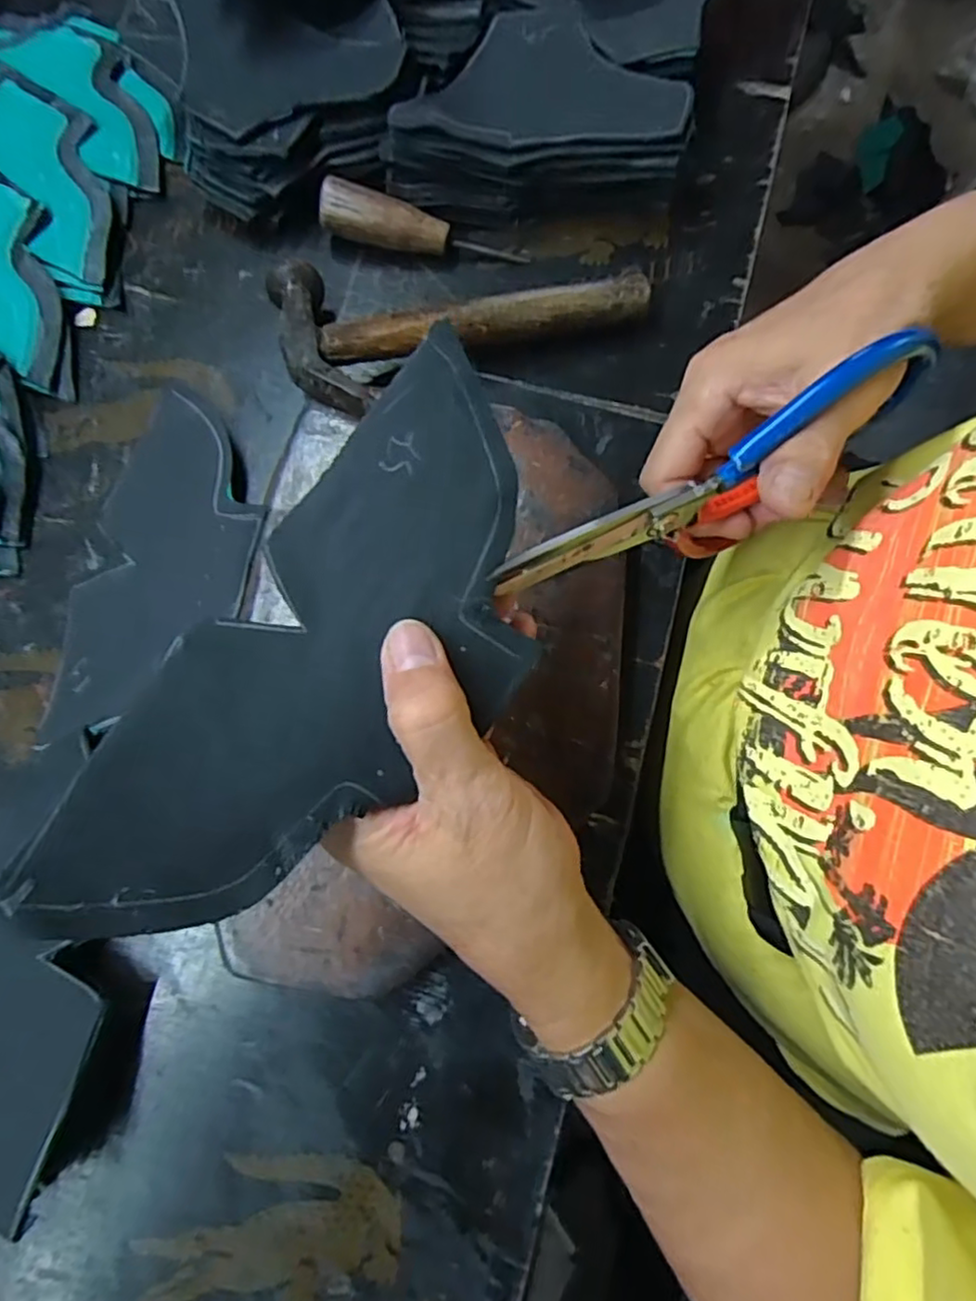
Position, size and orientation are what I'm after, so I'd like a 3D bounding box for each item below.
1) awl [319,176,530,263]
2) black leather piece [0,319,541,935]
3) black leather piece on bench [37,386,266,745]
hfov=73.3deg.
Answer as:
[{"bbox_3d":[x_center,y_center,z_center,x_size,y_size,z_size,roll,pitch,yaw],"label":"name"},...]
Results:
[{"bbox_3d":[-0.037,-0.228,0.356,0.107,0.027,0.019,14,78,4],"label":"awl"},{"bbox_3d":[-0.037,0.000,0.186,0.080,0.032,0.179,31,72,7],"label":"black leather piece"},{"bbox_3d":[-0.157,-0.042,0.318,0.092,0.006,0.173,9,78,15],"label":"black leather piece on bench"}]

